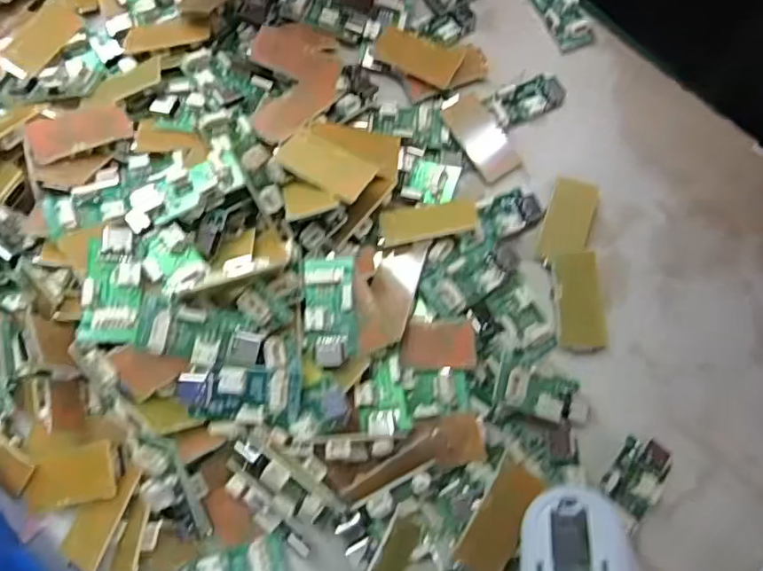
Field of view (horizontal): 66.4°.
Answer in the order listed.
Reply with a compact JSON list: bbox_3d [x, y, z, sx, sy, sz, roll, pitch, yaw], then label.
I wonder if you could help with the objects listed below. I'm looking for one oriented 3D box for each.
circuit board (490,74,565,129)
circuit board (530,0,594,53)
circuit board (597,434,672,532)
[{"bbox_3d":[0.052,-0.067,0.208,0.028,0.006,0.015,-26,72,-8],"label":"circuit board"},{"bbox_3d":[0.067,-0.102,0.218,0.014,0.005,0.031,-22,72,-7],"label":"circuit board"},{"bbox_3d":[0.073,0.055,0.167,0.014,0.008,0.025,40,76,13],"label":"circuit board"}]

